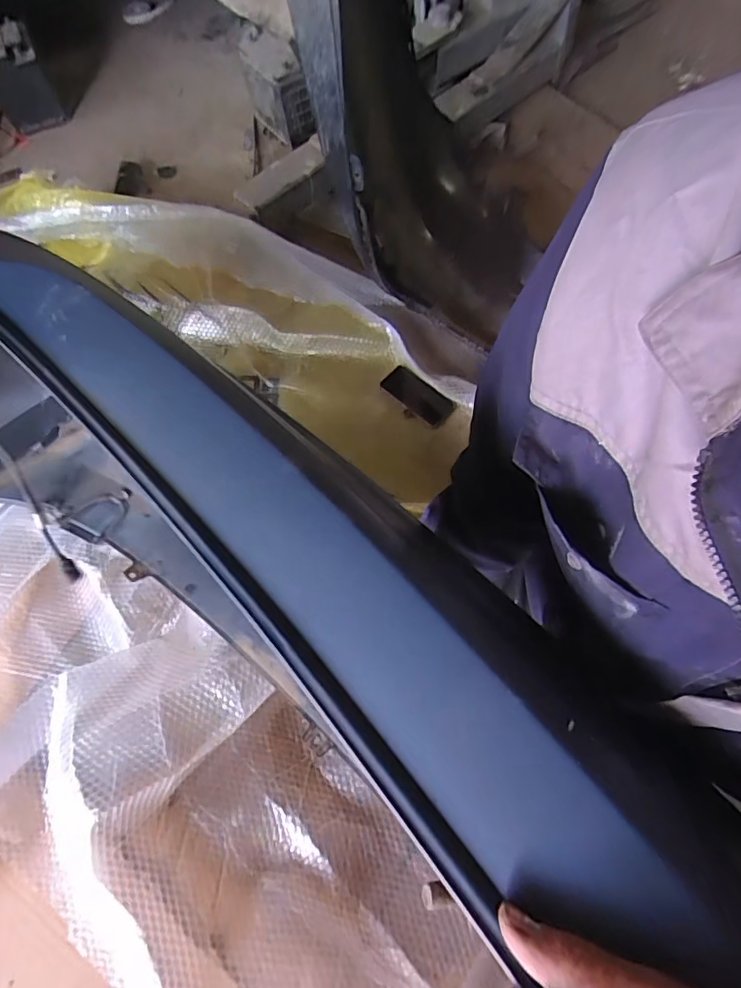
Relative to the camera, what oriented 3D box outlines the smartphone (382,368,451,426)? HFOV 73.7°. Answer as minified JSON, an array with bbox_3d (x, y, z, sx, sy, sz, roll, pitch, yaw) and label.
[{"bbox_3d":[0.099,-0.212,1.058,0.160,0.006,0.065,40,93,15],"label":"smartphone"}]

